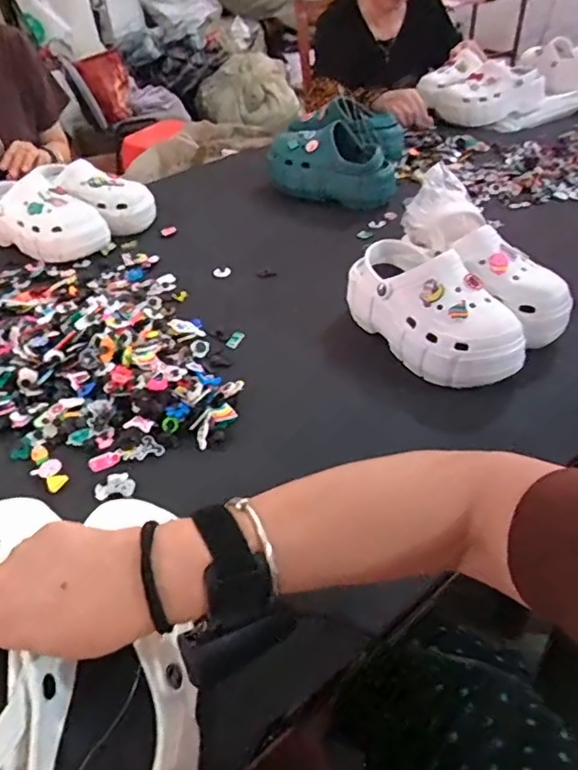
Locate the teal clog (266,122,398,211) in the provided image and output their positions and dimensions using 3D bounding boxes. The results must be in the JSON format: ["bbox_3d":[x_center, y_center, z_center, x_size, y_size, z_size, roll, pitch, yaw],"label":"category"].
[{"bbox_3d":[0.082,-0.433,1.094,0.261,0.135,0.093,23,48,27],"label":"teal clog"}]

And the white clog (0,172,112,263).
[{"bbox_3d":[-0.429,-0.291,0.972,0.224,0.103,0.111,24,49,28],"label":"white clog"}]

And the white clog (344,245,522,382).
[{"bbox_3d":[0.173,-0.097,0.700,0.102,0.100,0.247,-25,46,-22],"label":"white clog"}]

